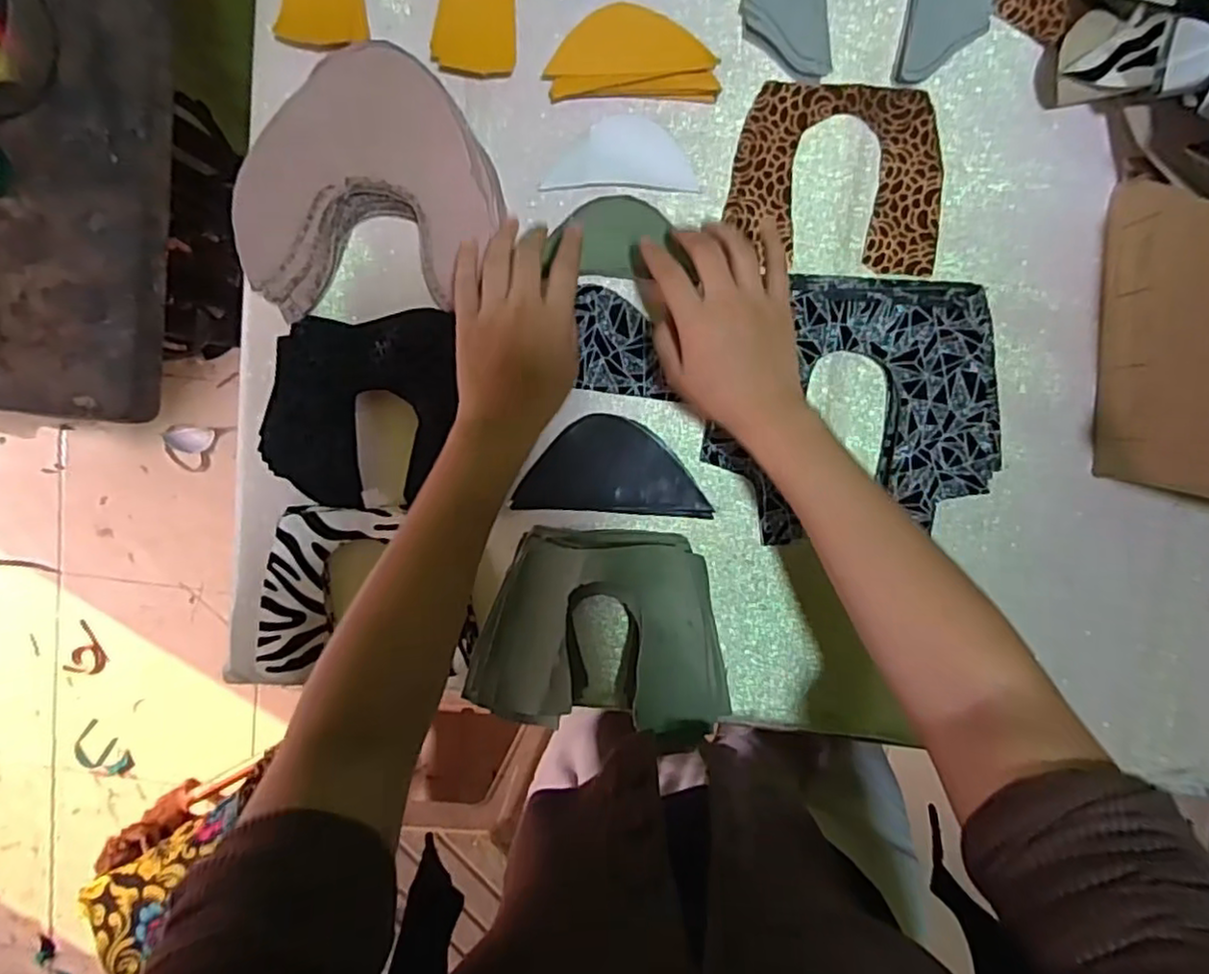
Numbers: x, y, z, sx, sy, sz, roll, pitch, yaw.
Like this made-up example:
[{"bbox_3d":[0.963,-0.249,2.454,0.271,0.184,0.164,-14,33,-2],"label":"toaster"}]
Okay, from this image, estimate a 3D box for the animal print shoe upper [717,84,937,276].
[{"bbox_3d":[0.163,-0.217,0.473,0.142,0.005,0.117,8,97,2],"label":"animal print shoe upper"}]

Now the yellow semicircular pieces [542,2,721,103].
[{"bbox_3d":[0.020,-0.295,0.460,0.113,0.009,0.058,3,97,2],"label":"yellow semicircular pieces"}]

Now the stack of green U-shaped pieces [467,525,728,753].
[{"bbox_3d":[0.000,0.106,0.492,0.184,0.039,0.144,7,97,1],"label":"stack of green U-shaped pieces"}]

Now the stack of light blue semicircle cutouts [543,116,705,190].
[{"bbox_3d":[0.012,-0.231,0.472,0.103,0.004,0.048,2,97,2],"label":"stack of light blue semicircle cutouts"}]

